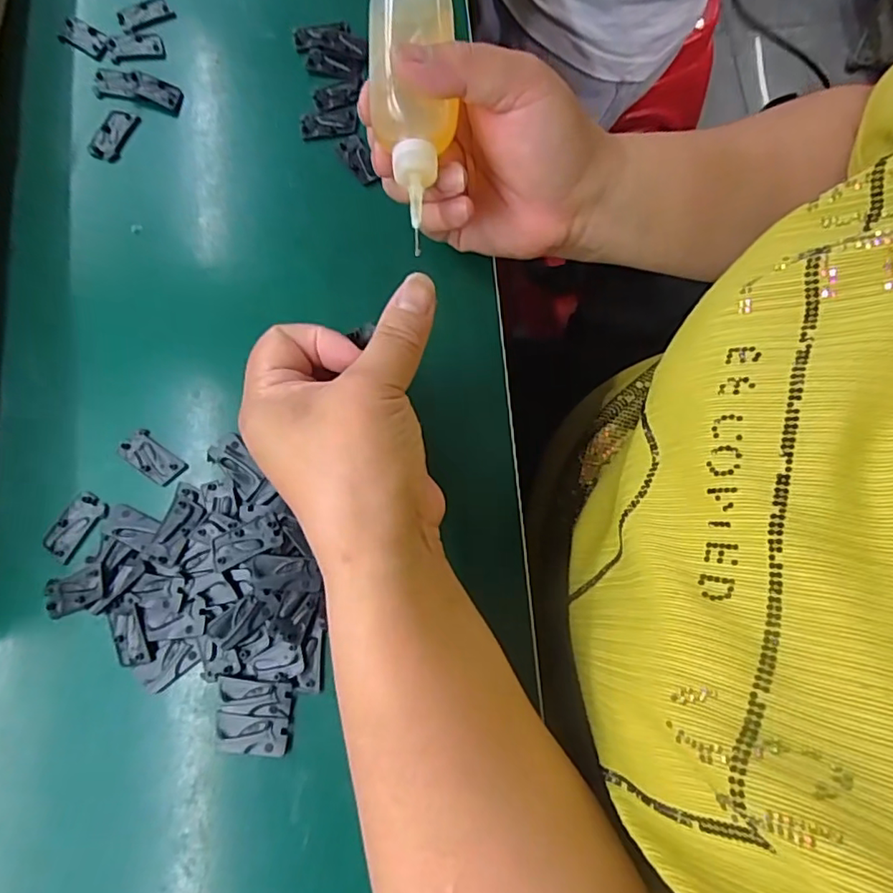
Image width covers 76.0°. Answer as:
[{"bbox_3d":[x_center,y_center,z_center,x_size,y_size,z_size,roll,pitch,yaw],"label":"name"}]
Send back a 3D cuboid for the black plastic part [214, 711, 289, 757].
[{"bbox_3d":[-0.090,0.132,0.262,0.033,0.004,0.017,4,76,3],"label":"black plastic part"}]

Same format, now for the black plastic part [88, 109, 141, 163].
[{"bbox_3d":[-0.203,-0.189,0.347,0.021,0.006,0.035,23,77,7],"label":"black plastic part"}]

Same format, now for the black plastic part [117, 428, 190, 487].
[{"bbox_3d":[-0.152,0.006,0.295,0.035,0.004,0.018,37,79,10],"label":"black plastic part"}]

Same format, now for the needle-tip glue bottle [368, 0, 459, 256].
[{"bbox_3d":[-0.015,-0.149,0.247,0.036,0.039,0.114,-1,80,-2],"label":"needle-tip glue bottle"}]

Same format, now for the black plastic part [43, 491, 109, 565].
[{"bbox_3d":[-0.187,0.040,0.286,0.019,0.004,0.033,35,79,10],"label":"black plastic part"}]

